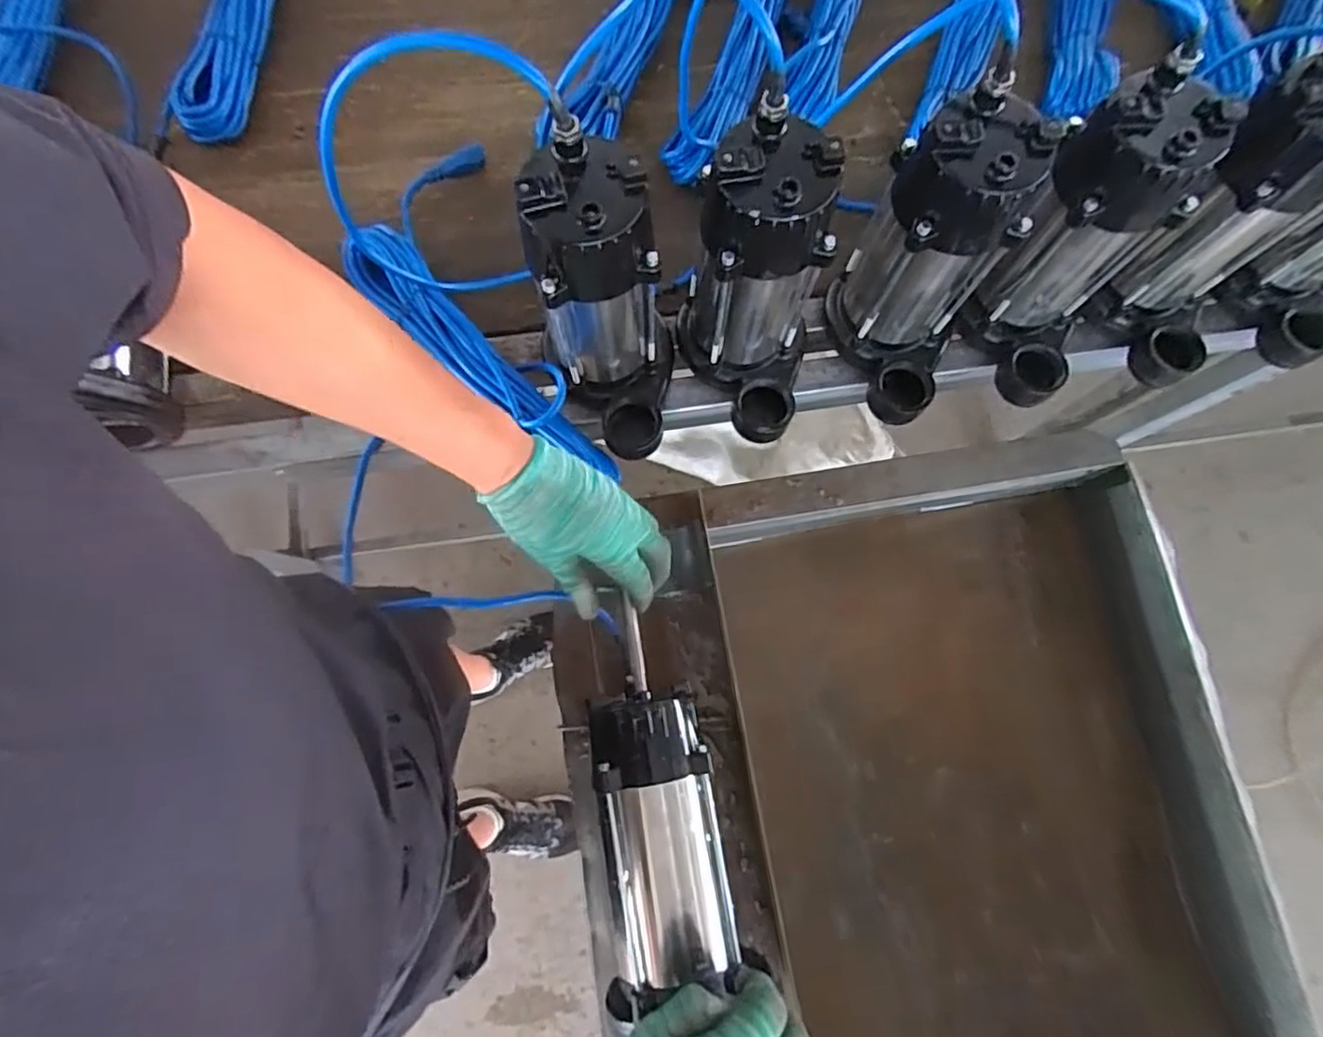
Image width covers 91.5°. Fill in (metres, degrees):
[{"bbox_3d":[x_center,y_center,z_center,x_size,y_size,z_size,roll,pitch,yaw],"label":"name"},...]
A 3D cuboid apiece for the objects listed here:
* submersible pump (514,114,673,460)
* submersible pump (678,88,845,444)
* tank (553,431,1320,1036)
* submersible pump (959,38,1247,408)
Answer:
[{"bbox_3d":[-0.045,-0.158,0.524,0.108,0.238,0.156,3,77,-1],"label":"submersible pump"},{"bbox_3d":[0.090,-0.181,0.524,0.103,0.223,0.162,-31,80,-8],"label":"submersible pump"},{"bbox_3d":[0.245,0.333,0.630,0.604,0.186,0.748,-9,78,-4],"label":"tank"},{"bbox_3d":[0.343,-0.214,0.536,0.105,0.222,0.149,16,78,2],"label":"submersible pump"}]

